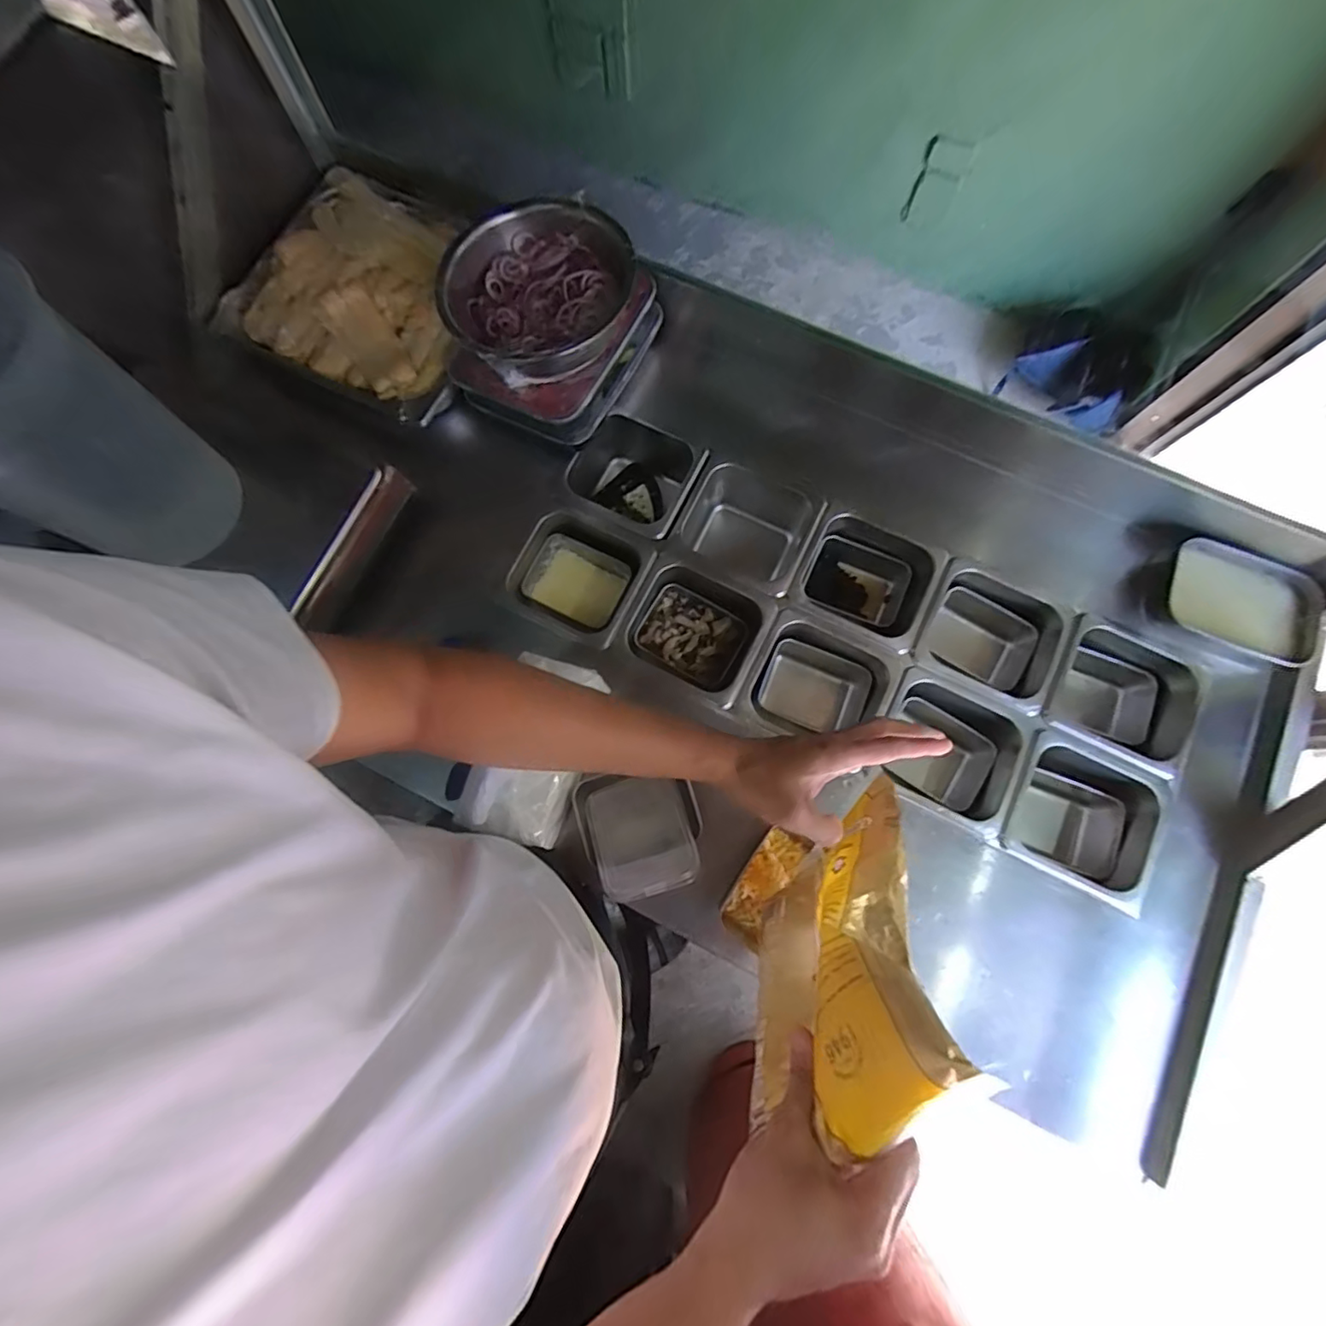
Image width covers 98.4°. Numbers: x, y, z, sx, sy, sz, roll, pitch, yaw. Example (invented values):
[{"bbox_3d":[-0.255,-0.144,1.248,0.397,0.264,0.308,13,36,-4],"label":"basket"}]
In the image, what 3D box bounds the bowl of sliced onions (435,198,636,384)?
[{"bbox_3d":[-0.154,-0.451,0.698,0.239,0.071,0.216,7,78,3],"label":"bowl of sliced onions"}]

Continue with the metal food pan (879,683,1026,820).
[{"bbox_3d":[0.367,0.117,0.770,0.164,0.116,0.141,28,79,7],"label":"metal food pan"}]

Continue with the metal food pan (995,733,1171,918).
[{"bbox_3d":[0.514,0.201,0.747,0.182,0.135,0.162,27,79,7],"label":"metal food pan"}]

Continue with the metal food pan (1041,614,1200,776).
[{"bbox_3d":[0.588,0.053,0.770,0.182,0.114,0.169,26,79,7],"label":"metal food pan"}]

